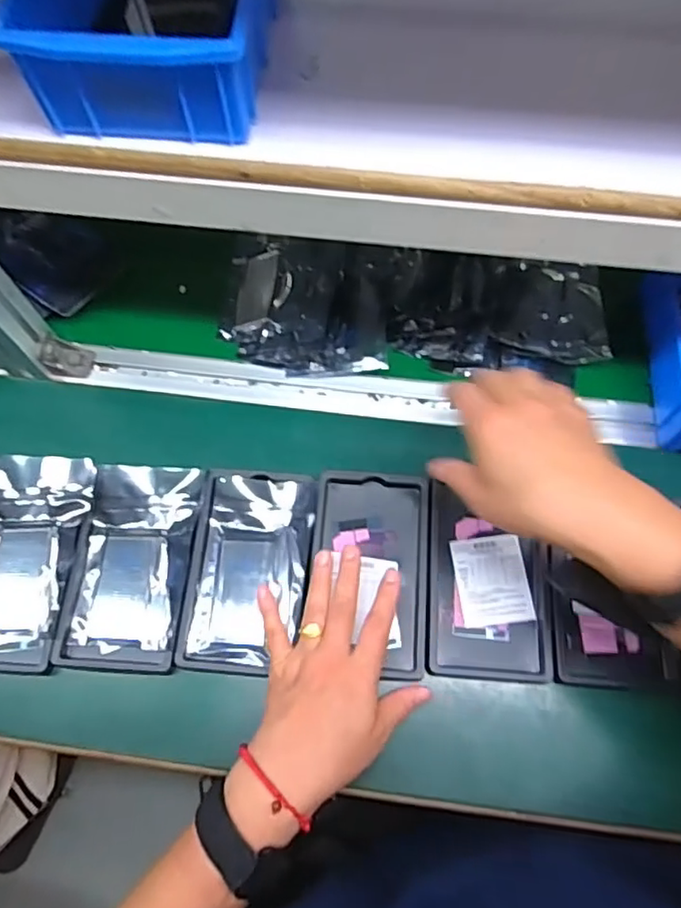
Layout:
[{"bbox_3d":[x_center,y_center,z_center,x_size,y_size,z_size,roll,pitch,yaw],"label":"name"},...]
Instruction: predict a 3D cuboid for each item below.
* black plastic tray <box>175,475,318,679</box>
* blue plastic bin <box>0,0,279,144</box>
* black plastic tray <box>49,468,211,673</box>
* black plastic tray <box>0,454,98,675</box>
[{"bbox_3d":[-0.072,0.090,0.480,0.092,0.013,0.159,5,66,3],"label":"black plastic tray"},{"bbox_3d":[-0.105,-0.281,0.365,0.129,0.064,0.199,5,66,3],"label":"blue plastic bin"},{"bbox_3d":[-0.165,0.087,0.481,0.093,0.017,0.159,5,66,3],"label":"black plastic tray"},{"bbox_3d":[-0.260,0.083,0.483,0.095,0.019,0.170,5,66,3],"label":"black plastic tray"}]

